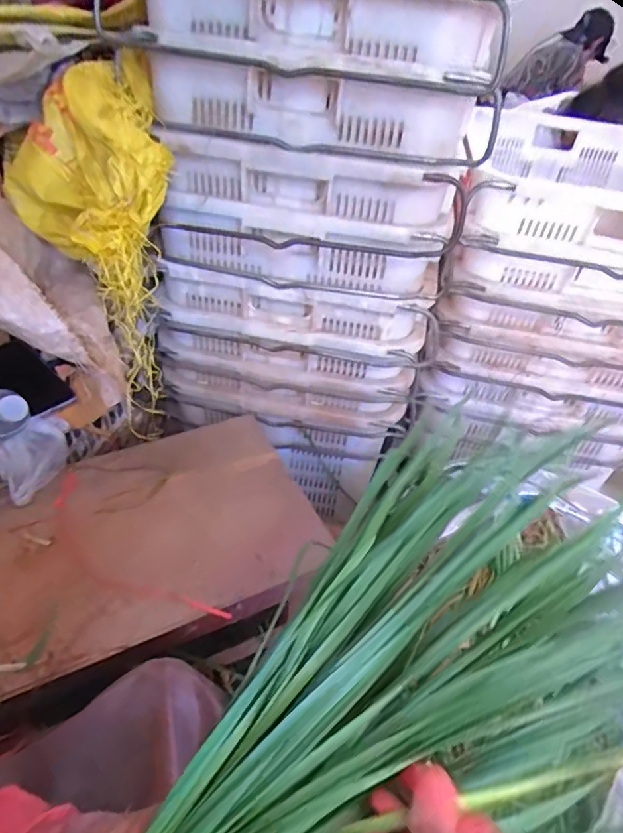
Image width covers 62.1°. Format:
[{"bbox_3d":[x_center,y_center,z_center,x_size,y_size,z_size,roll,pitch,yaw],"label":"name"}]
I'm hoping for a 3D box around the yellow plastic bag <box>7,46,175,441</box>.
[{"bbox_3d":[-0.279,-0.241,0.678,0.198,0.331,0.250,-11,42,-18],"label":"yellow plastic bag"}]

